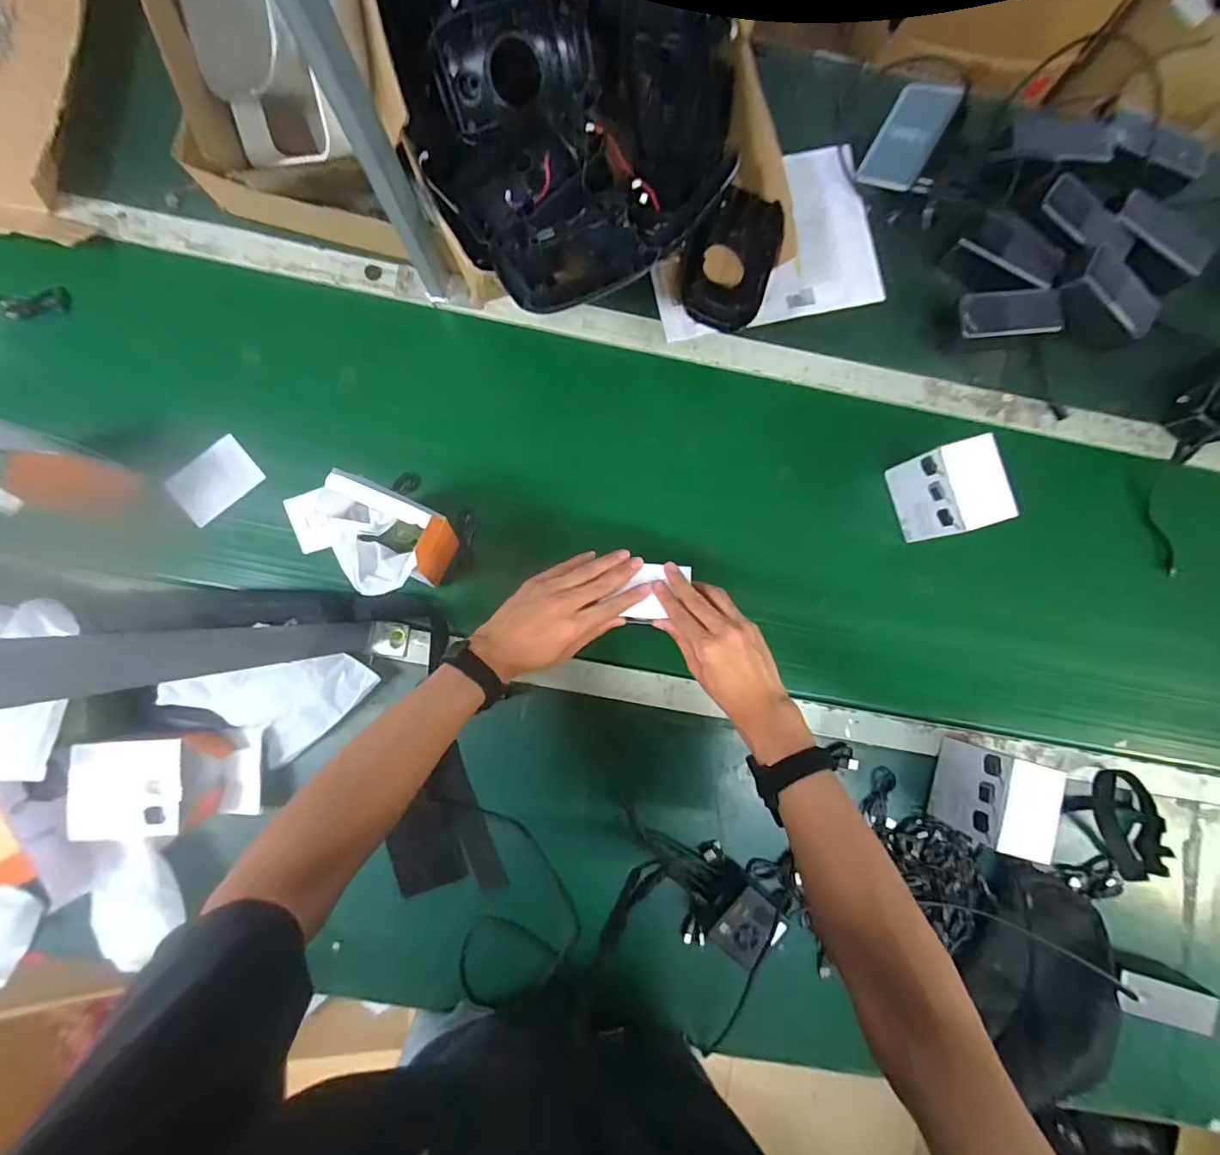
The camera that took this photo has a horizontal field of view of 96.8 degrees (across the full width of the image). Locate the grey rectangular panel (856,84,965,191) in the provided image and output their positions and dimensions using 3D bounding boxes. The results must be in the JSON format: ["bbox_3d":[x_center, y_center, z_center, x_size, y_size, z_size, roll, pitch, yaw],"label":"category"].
[{"bbox_3d":[0.372,-0.550,0.675,0.074,0.018,0.113,32,118,24],"label":"grey rectangular panel"}]

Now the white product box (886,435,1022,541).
[{"bbox_3d":[0.408,-0.104,0.654,0.065,0.114,0.100,-19,86,-3],"label":"white product box"}]

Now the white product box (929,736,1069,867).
[{"bbox_3d":[0.446,0.254,0.631,0.066,0.112,0.098,17,85,0],"label":"white product box"}]

